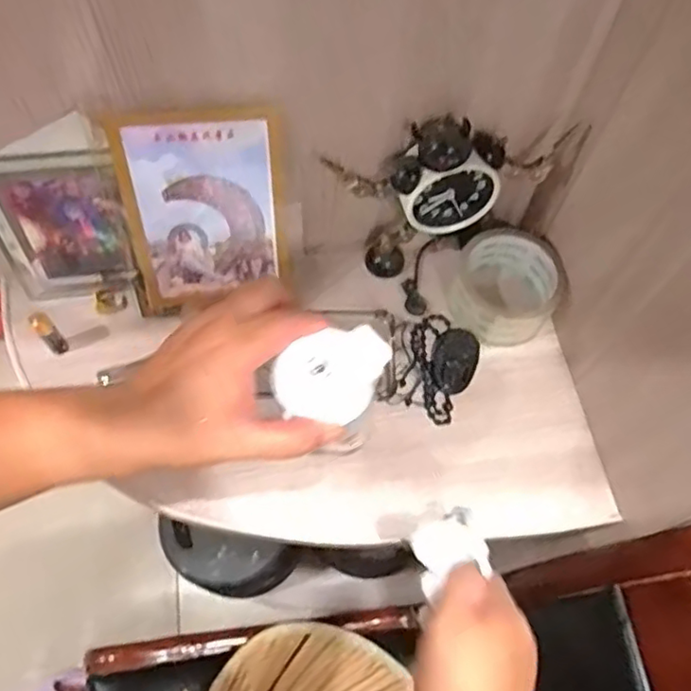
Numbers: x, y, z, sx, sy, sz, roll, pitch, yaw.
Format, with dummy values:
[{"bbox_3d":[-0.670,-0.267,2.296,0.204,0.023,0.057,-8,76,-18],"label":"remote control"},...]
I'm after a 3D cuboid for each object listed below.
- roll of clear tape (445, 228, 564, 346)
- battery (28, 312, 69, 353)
[{"bbox_3d":[0.137,-0.051,0.537,0.093,0.052,0.095,1,63,-2],"label":"roll of clear tape"},{"bbox_3d":[-0.232,-0.010,0.486,0.014,0.054,0.013,-40,71,-20],"label":"battery"}]

